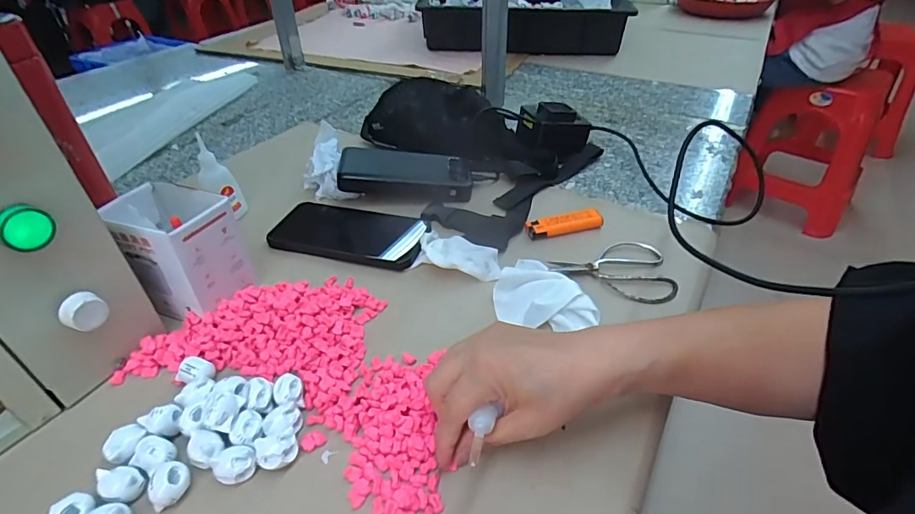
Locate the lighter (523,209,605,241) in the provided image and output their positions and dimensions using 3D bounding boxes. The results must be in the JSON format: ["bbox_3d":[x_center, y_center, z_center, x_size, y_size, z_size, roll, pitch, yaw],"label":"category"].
[{"bbox_3d":[0.115,-0.036,0.516,0.081,0.018,0.020,-10,38,-11],"label":"lighter"}]

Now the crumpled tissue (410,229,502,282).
[{"bbox_3d":[0.001,0.000,0.471,0.084,0.025,0.043,11,39,16],"label":"crumpled tissue"}]

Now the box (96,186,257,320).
[{"bbox_3d":[-0.243,-0.003,0.422,0.087,0.098,0.070,16,41,21],"label":"box"}]

